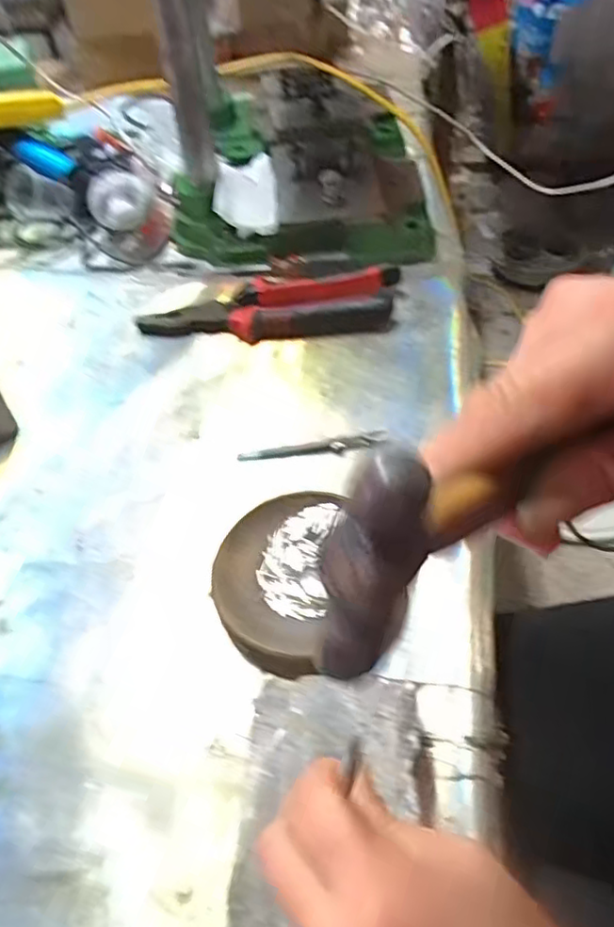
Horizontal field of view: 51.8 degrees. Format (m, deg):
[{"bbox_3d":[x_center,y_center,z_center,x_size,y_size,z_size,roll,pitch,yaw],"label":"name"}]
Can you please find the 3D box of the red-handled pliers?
[{"bbox_3d":[-0.034,-0.134,0.536,0.213,0.032,0.054,-2,51,5],"label":"red-handled pliers"}]

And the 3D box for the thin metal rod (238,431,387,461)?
[{"bbox_3d":[0.004,-0.011,0.451,0.104,0.004,0.010,-9,50,-1],"label":"thin metal rod"}]

